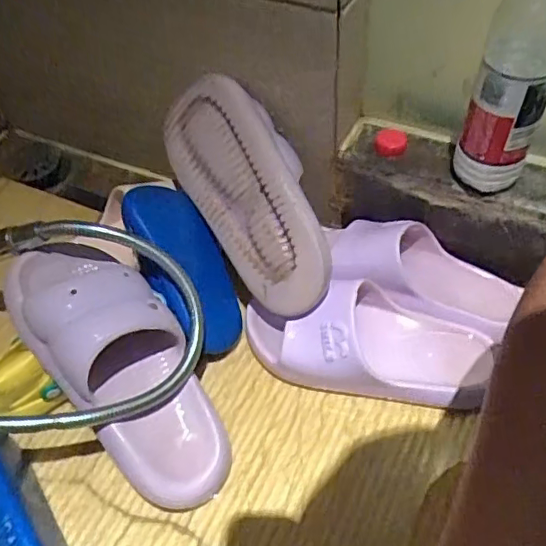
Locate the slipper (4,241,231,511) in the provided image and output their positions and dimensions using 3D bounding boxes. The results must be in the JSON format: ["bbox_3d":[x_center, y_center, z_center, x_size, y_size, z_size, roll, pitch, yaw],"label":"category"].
[{"bbox_3d":[-0.128,0.075,0.487,0.109,0.076,0.267,-34,84,-20],"label":"slipper"}]

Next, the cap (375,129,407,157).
[{"bbox_3d":[0.123,-0.136,0.596,0.033,0.012,0.034,-2,52,2],"label":"cap"}]

